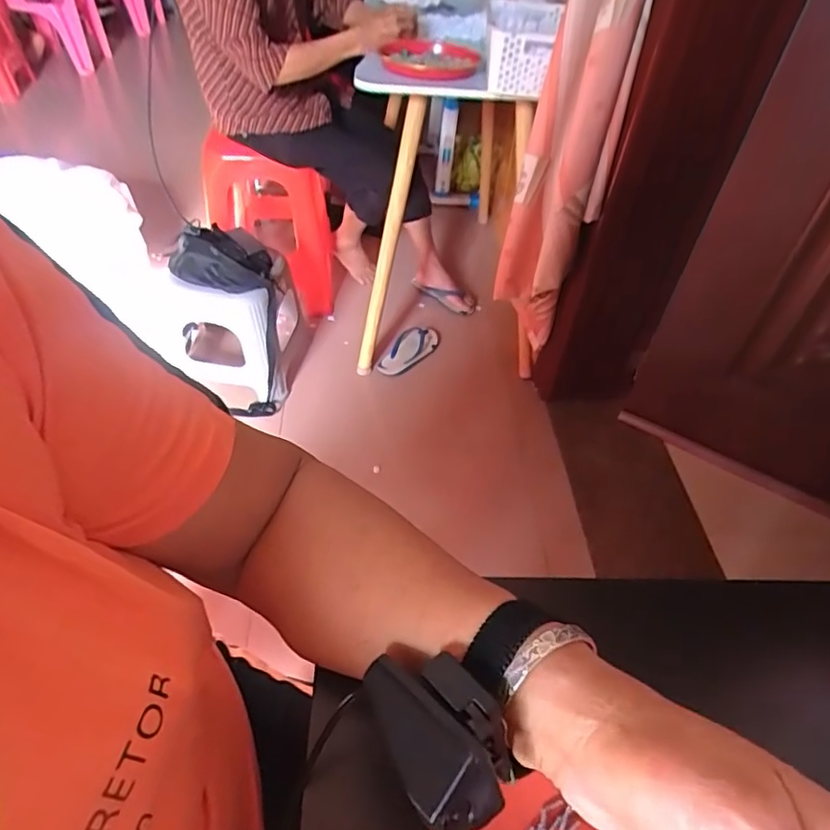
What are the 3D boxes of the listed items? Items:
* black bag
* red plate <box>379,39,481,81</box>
[{"bbox_3d":[-0.431,-0.360,1.301,0.213,0.089,0.166,18,48,11],"label":"black bag"},{"bbox_3d":[0.033,-0.735,1.176,0.193,0.036,0.225,8,47,2],"label":"red plate"}]

